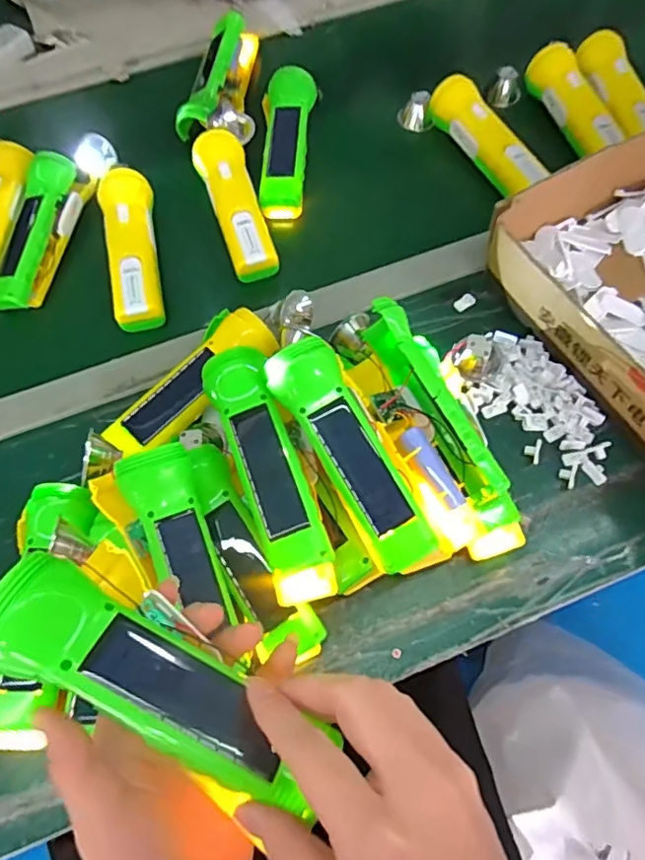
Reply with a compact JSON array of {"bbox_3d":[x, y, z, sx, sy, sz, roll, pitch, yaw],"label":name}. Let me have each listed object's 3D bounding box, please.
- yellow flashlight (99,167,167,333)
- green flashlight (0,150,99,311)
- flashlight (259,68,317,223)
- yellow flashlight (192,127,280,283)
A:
[{"bbox_3d":[-0.184,-0.175,0.551,0.047,0.048,0.171,-11,66,-4],"label":"yellow flashlight"},{"bbox_3d":[-0.285,-0.195,0.563,0.057,0.046,0.173,13,66,7],"label":"green flashlight"},{"bbox_3d":[-0.039,-0.305,0.603,0.056,0.042,0.172,2,66,2],"label":"flashlight"},{"bbox_3d":[-0.089,-0.229,0.578,0.052,0.050,0.179,-18,66,-6],"label":"yellow flashlight"}]

